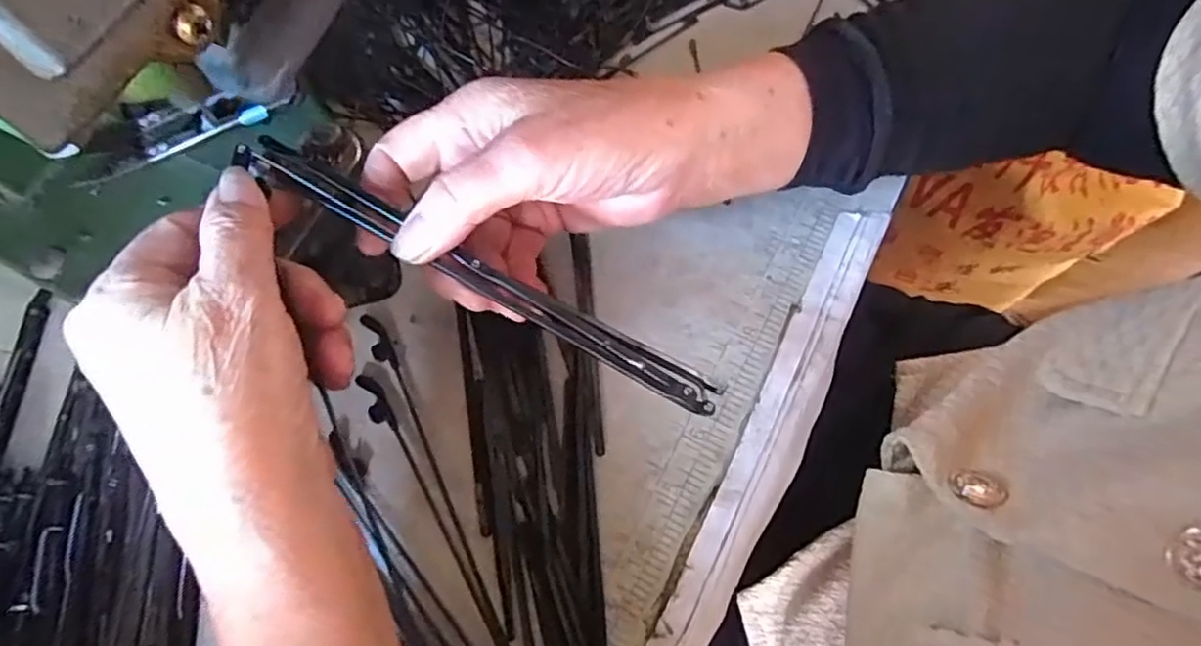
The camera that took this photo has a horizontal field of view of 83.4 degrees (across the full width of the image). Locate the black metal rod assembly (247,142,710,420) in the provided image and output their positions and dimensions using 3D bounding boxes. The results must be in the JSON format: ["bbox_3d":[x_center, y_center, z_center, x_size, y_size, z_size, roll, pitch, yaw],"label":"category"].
[{"bbox_3d":[-0.043,-0.017,0.239,0.187,0.009,0.014,29,74,4],"label":"black metal rod assembly"}]

